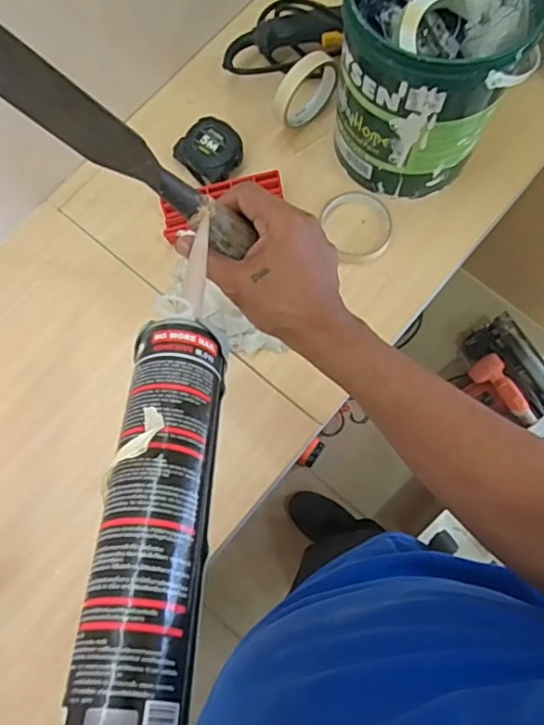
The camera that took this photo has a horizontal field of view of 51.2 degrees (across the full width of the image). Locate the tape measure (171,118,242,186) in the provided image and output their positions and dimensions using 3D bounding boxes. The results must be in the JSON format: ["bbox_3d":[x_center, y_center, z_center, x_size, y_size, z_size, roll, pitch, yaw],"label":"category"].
[{"bbox_3d":[-0.070,-0.248,0.669,0.068,0.037,0.064,40,80,11],"label":"tape measure"}]

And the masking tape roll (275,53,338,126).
[{"bbox_3d":[0.039,-0.316,0.665,0.032,0.077,0.093,41,80,11],"label":"masking tape roll"}]

